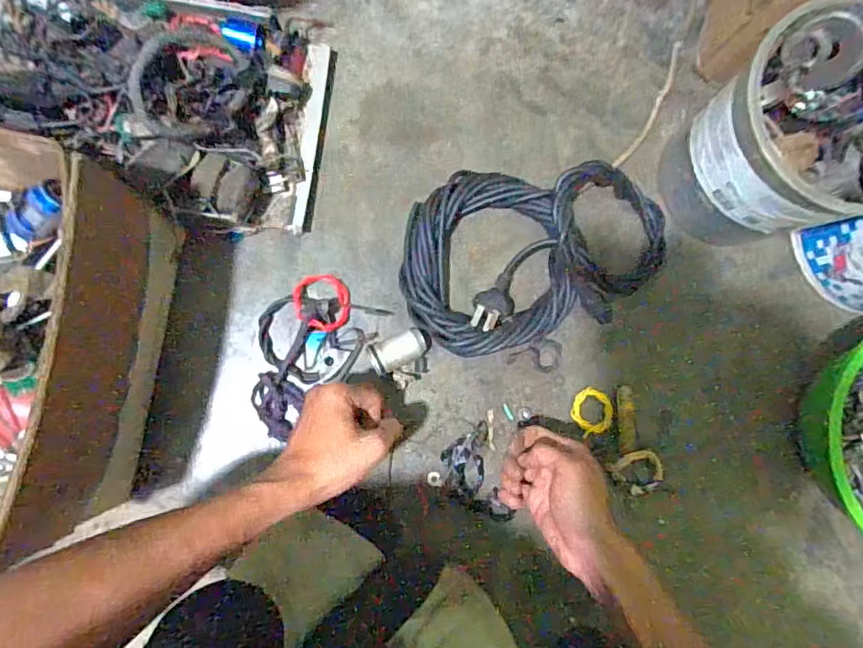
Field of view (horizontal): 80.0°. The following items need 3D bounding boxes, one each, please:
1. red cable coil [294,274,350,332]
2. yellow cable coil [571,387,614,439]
[{"bbox_3d":[-0.106,-0.021,0.499,0.050,0.025,0.056,-11,87,-4],"label":"red cable coil"},{"bbox_3d":[0.163,0.088,0.522,0.041,0.009,0.044,0,86,-4],"label":"yellow cable coil"}]

